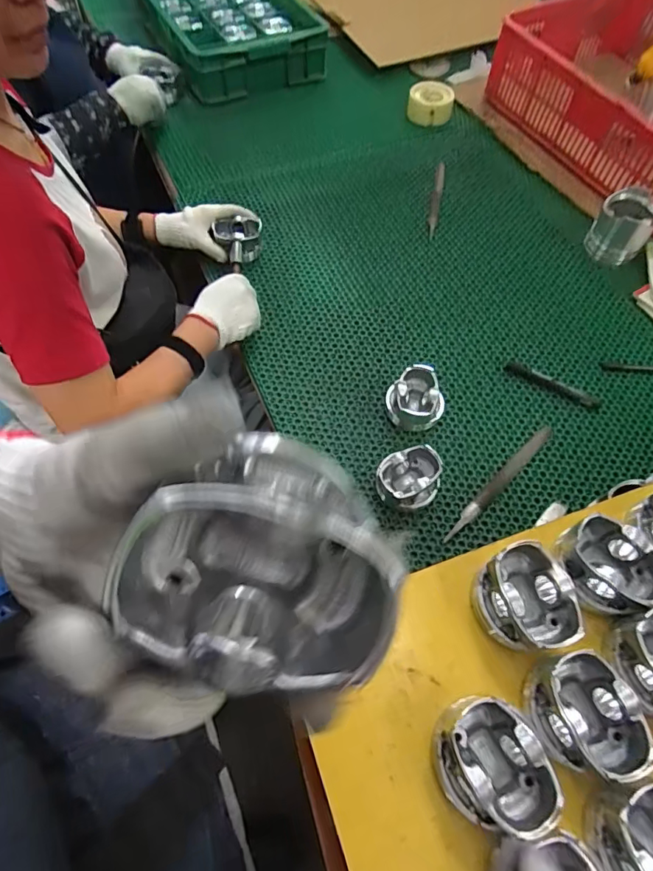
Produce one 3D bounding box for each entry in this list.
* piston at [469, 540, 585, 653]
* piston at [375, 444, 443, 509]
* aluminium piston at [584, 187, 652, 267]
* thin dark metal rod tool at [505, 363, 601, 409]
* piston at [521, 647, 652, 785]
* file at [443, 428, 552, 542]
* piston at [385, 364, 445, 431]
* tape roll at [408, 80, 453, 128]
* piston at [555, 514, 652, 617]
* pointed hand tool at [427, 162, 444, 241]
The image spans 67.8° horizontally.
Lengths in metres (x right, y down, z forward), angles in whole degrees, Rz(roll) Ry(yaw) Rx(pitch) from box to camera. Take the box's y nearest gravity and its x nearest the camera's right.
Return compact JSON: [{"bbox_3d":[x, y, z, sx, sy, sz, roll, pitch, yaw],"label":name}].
[{"bbox_3d":[0.166,0.137,0.407,0.070,0.049,0.081,-27,66,-16],"label":"piston"},{"bbox_3d":[0.110,0.056,0.637,0.081,0.053,0.076,-22,64,-11],"label":"piston"},{"bbox_3d":[0.518,-0.365,0.856,0.091,0.098,0.077,30,66,15],"label":"aluminium piston"},{"bbox_3d":[0.342,-0.077,0.733,0.140,0.004,0.022,29,66,14],"label":"thin dark metal rod tool"},{"bbox_3d":[0.196,0.212,0.369,0.072,0.044,0.085,-21,64,-13],"label":"piston"},{"bbox_3d":[0.237,0.062,0.661,0.231,0.004,0.017,-40,69,-19],"label":"file"},{"bbox_3d":[0.125,-0.050,0.698,0.071,0.052,0.078,0,62,0],"label":"piston"},{"bbox_3d":[0.231,-0.740,1.075,0.098,0.047,0.098,0,62,0],"label":"tape roll"},{"bbox_3d":[0.243,0.112,0.414,0.083,0.044,0.069,37,66,16],"label":"piston"},{"bbox_3d":[0.217,-0.471,0.962,0.019,0.010,0.236,11,63,6],"label":"pointed hand tool"}]

